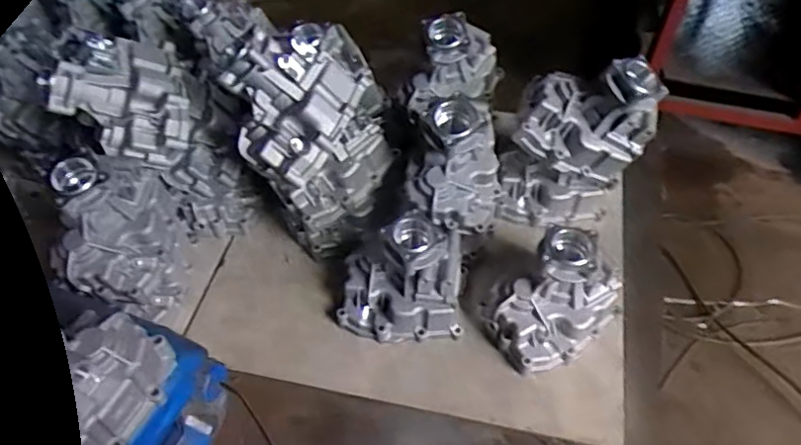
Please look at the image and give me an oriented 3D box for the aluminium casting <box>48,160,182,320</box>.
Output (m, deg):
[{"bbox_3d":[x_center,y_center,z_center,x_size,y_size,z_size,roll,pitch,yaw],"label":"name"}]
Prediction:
[{"bbox_3d":[-0.473,0.027,1.081,0.122,0.301,0.207,3,50,3],"label":"aluminium casting"}]

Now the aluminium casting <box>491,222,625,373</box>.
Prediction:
[{"bbox_3d":[0.270,0.135,1.075,0.211,0.189,0.151,-35,58,-25],"label":"aluminium casting"}]

